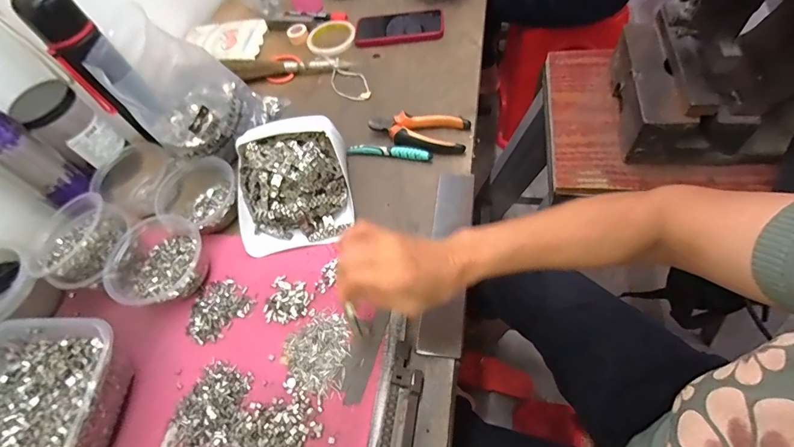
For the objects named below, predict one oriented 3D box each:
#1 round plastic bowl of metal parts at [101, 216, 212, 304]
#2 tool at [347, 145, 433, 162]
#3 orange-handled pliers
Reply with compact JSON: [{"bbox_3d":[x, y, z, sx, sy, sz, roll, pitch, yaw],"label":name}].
[{"bbox_3d":[-0.303,0.051,0.493,0.111,0.051,0.112,-5,59,8],"label":"round plastic bowl of metal parts"},{"bbox_3d":[-0.011,-0.108,0.575,0.127,0.016,0.015,6,61,14],"label":"tool"},{"bbox_3d":[0.030,-0.141,0.583,0.150,0.023,0.060,8,61,15],"label":"orange-handled pliers"}]

